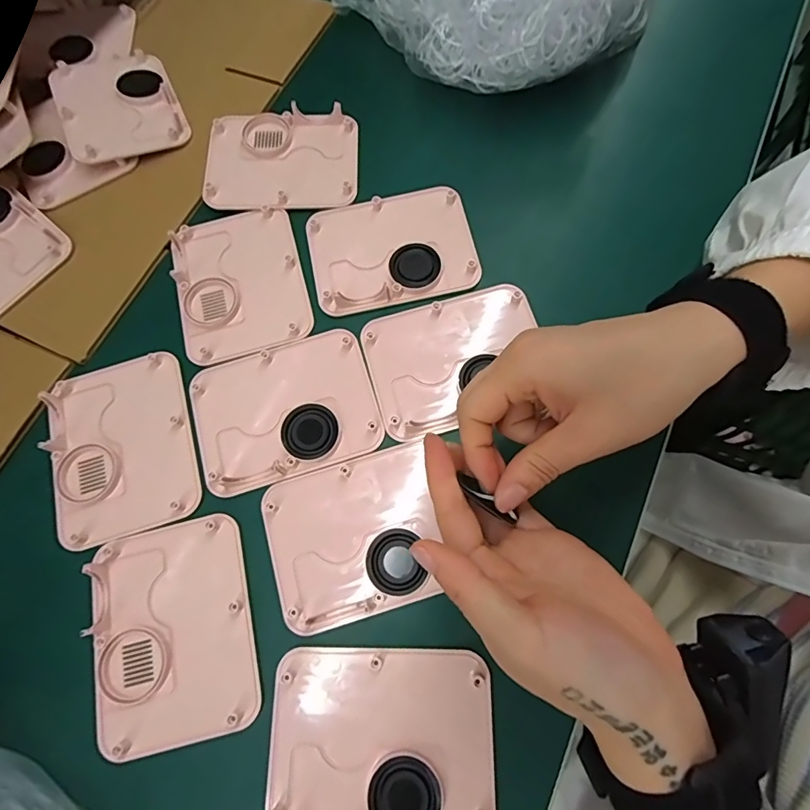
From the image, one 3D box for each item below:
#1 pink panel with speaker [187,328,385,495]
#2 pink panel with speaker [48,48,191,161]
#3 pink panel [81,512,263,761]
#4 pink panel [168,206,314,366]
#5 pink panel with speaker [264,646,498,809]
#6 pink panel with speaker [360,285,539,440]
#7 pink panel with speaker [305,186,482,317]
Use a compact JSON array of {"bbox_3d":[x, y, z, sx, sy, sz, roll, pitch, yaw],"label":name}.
[{"bbox_3d":[-0.086,0.002,0.338,0.125,0.009,0.096,-18,71,-2],"label":"pink panel with speaker"},{"bbox_3d":[-0.255,-0.269,0.425,0.097,0.014,0.129,-24,71,-4],"label":"pink panel with speaker"},{"bbox_3d":[-0.144,0.138,0.298,0.095,0.010,0.124,-14,72,-4],"label":"pink panel"},{"bbox_3d":[-0.129,-0.098,0.375,0.095,0.009,0.123,-16,71,-1],"label":"pink panel"},{"bbox_3d":[-0.014,0.192,0.273,0.126,0.009,0.093,0,71,4],"label":"pink panel with speaker"},{"bbox_3d":[0.037,-0.034,0.345,0.123,0.010,0.092,-17,71,-2],"label":"pink panel with speaker"},{"bbox_3d":[-0.011,-0.123,0.375,0.126,0.009,0.095,-13,71,0],"label":"pink panel with speaker"}]

